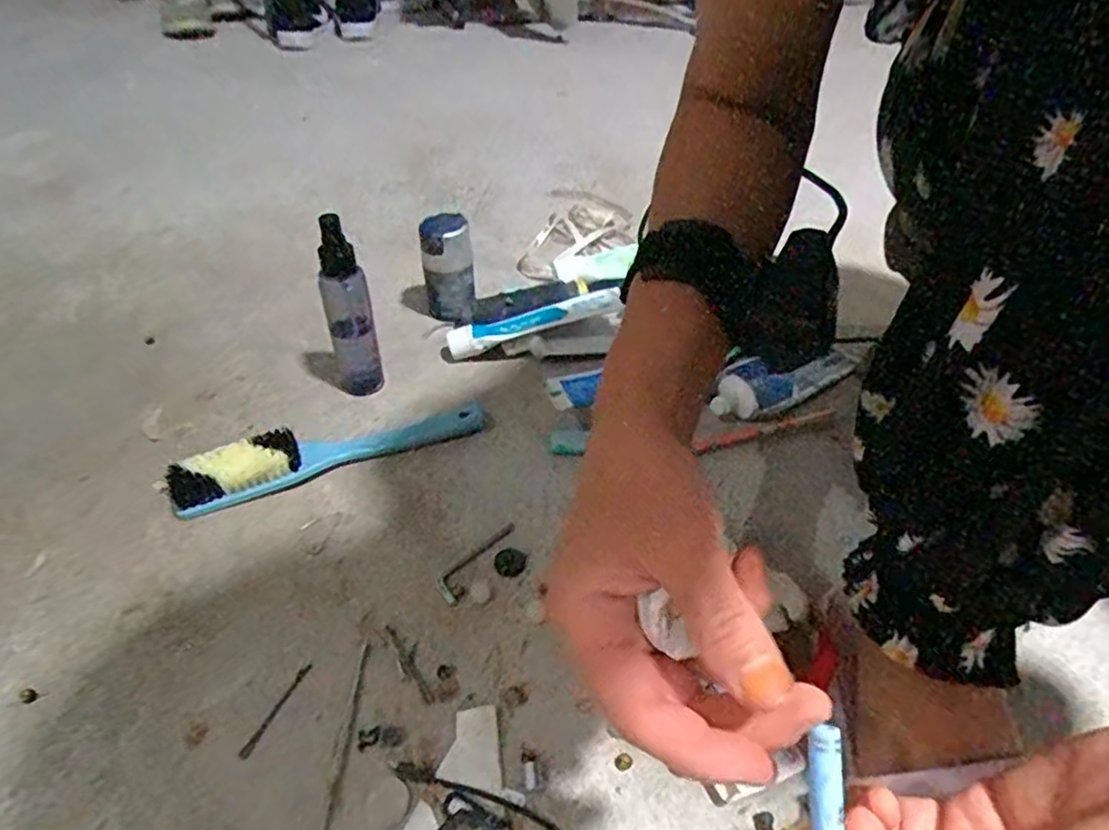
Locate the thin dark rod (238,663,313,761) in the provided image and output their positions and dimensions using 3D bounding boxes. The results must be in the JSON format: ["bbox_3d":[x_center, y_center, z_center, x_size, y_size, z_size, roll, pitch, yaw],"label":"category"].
[{"bbox_3d":[-0.156,0.164,0.368,0.006,0.004,0.057,16,45,16],"label":"thin dark rod"}]

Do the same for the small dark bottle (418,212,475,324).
[{"bbox_3d":[-0.102,-0.138,0.626,0.047,0.100,0.034,-4,43,-5],"label":"small dark bottle"}]

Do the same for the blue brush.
[{"bbox_3d":[-0.169,0.024,0.505,0.239,0.032,0.044,-16,45,-17],"label":"blue brush"}]

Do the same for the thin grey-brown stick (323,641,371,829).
[{"bbox_3d":[-0.112,0.173,0.360,0.005,0.004,0.102,1,42,1],"label":"thin grey-brown stick"}]

